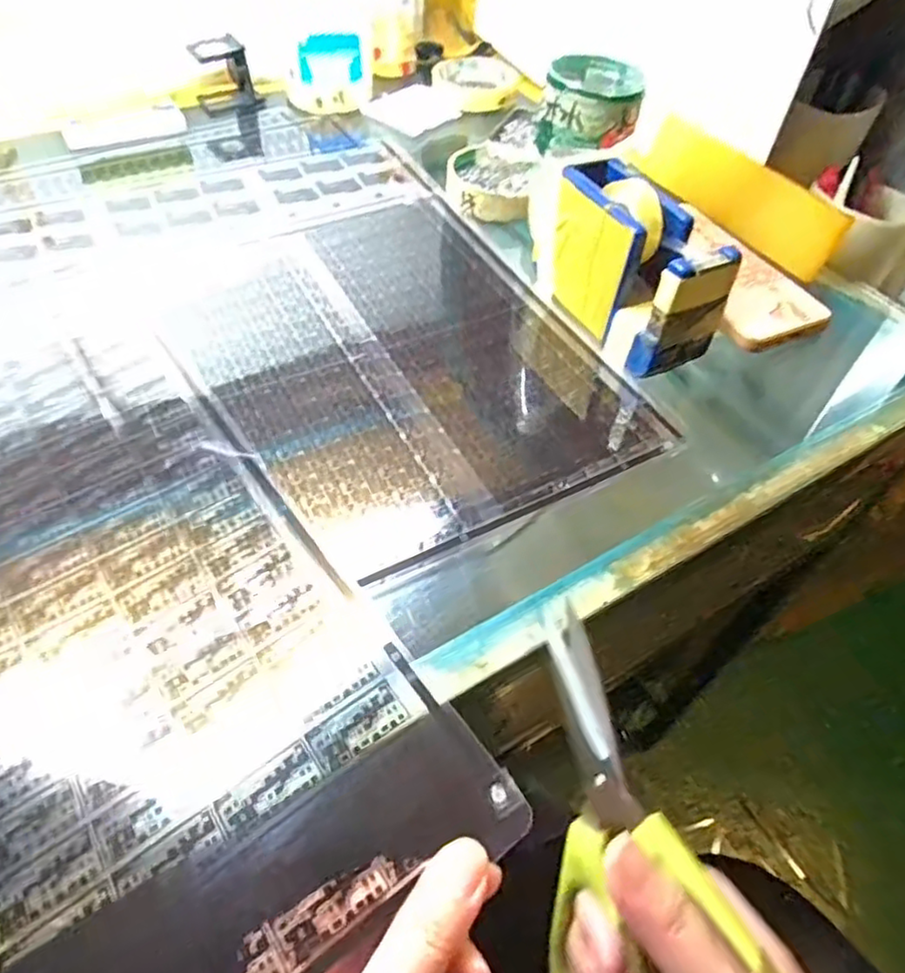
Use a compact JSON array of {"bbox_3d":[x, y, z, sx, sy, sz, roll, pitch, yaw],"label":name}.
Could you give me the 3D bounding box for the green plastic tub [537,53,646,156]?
[{"bbox_3d":[0.093,-0.254,0.437,0.061,0.043,0.068,12,51,7],"label":"green plastic tub"}]

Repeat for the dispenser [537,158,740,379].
[{"bbox_3d":[0.105,-0.138,0.403,0.051,0.076,0.134,-22,56,-20],"label":"dispenser"}]

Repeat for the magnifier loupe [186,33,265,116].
[{"bbox_3d":[-0.211,-0.384,0.609,0.056,0.054,0.034,-14,53,-14],"label":"magnifier loupe"}]

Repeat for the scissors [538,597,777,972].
[{"bbox_3d":[0.058,0.122,0.235,0.012,0.077,0.155,13,61,-46],"label":"scissors"}]

